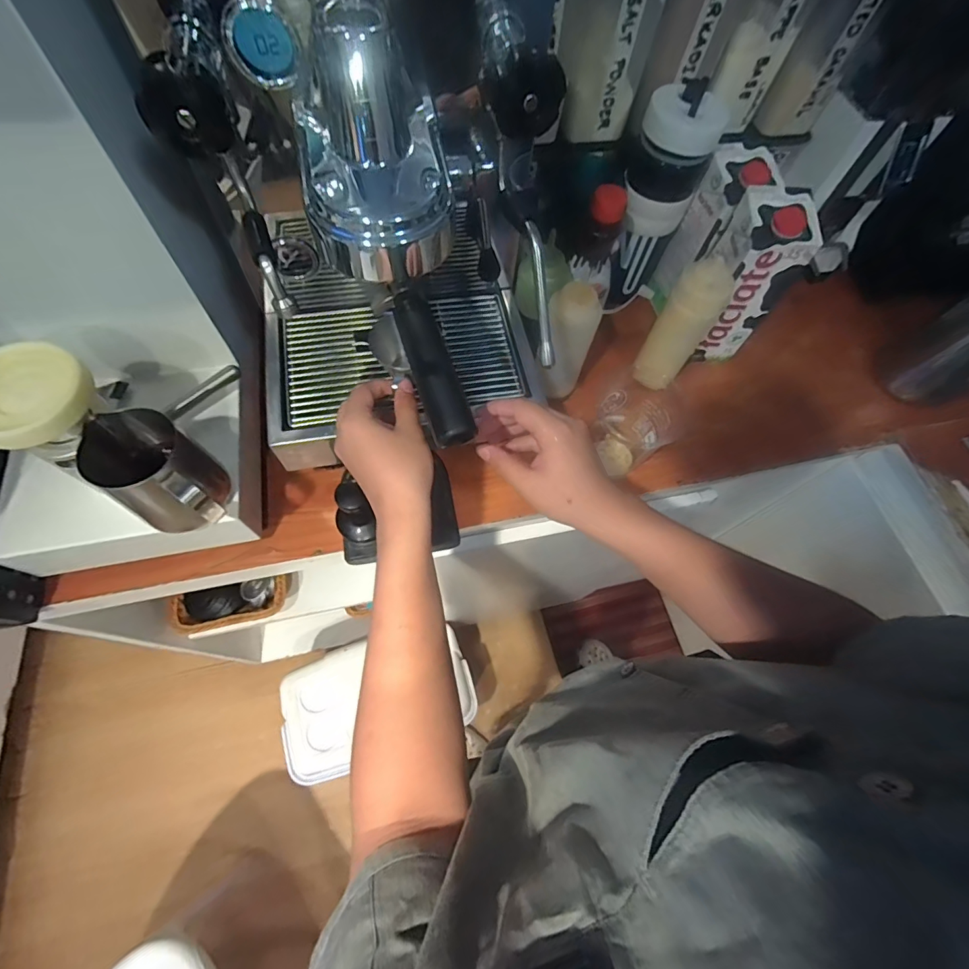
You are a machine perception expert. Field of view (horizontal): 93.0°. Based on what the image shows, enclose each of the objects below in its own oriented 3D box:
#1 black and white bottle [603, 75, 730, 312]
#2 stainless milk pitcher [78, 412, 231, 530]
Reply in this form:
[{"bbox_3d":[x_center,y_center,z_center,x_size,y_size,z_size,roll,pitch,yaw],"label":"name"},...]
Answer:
[{"bbox_3d":[0.207,-0.350,0.586,0.083,0.231,0.080,42,69,15],"label":"black and white bottle"},{"bbox_3d":[-0.269,-0.005,0.394,0.110,0.087,0.068,33,67,11],"label":"stainless milk pitcher"}]

